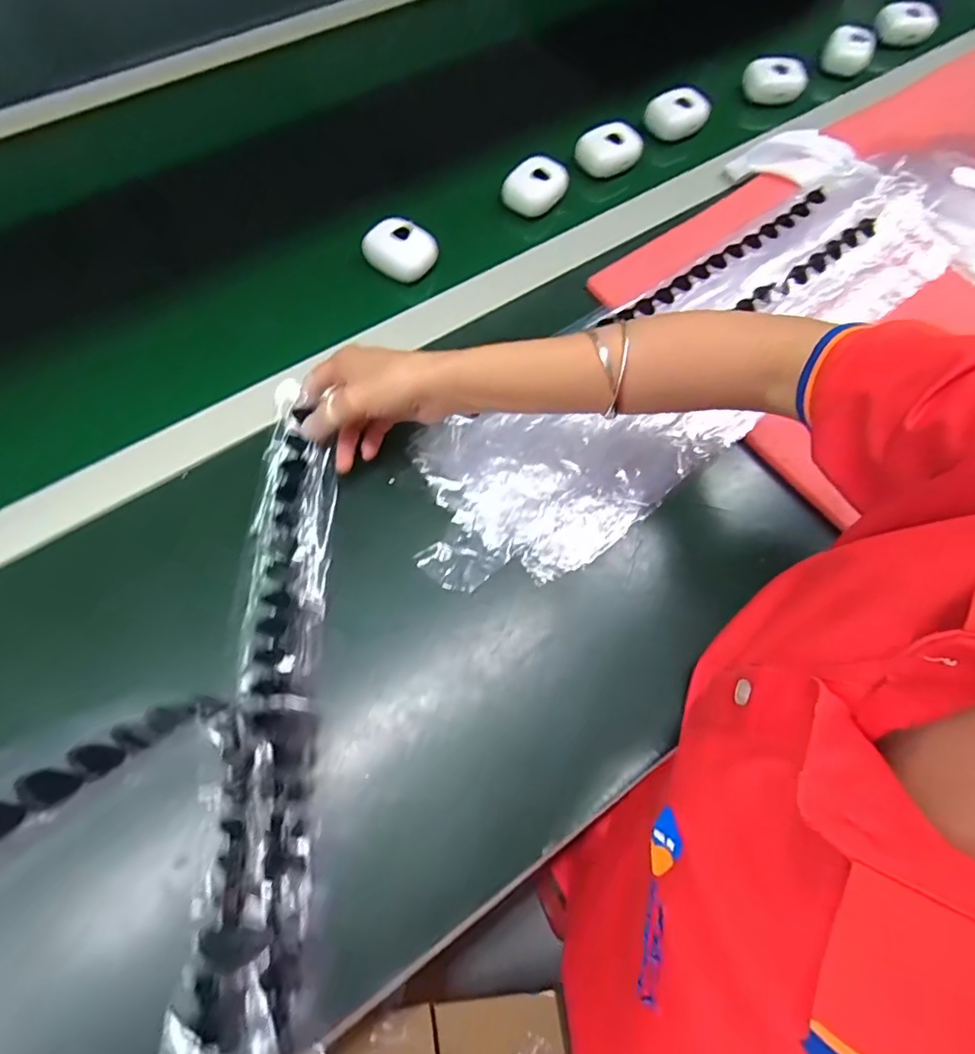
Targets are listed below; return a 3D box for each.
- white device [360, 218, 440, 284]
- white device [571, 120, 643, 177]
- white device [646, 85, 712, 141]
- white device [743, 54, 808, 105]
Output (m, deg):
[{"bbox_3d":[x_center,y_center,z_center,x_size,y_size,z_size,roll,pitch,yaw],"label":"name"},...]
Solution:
[{"bbox_3d":[-0.076,-0.242,0.482,0.059,0.024,0.046,25,68,8],"label":"white device"},{"bbox_3d":[0.118,-0.368,0.545,0.062,0.043,0.025,2,66,-1],"label":"white device"},{"bbox_3d":[0.190,-0.423,0.567,0.060,0.033,0.042,-12,67,-7],"label":"white device"},{"bbox_3d":[0.309,-0.481,0.597,0.061,0.034,0.028,16,67,5],"label":"white device"}]

